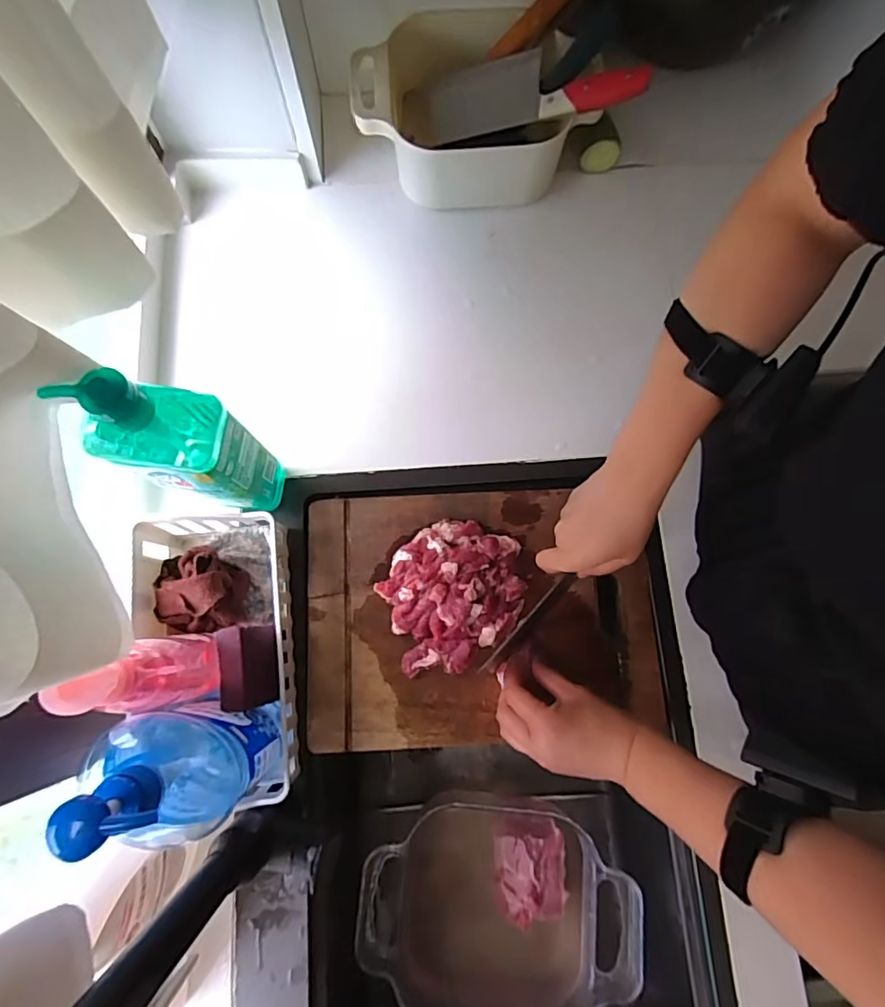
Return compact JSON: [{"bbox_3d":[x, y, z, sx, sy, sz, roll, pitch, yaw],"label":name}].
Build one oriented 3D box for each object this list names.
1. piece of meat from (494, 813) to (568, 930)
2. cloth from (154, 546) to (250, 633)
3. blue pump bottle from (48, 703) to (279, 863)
[{"bbox_3d":[0.107,0.441,0.640,0.083,0.038,0.108,0,77,-2],"label":"piece of meat"},{"bbox_3d":[-0.237,0.084,0.504,0.073,0.049,0.075,1,77,-1],"label":"cloth"},{"bbox_3d":[-0.188,0.195,0.390,0.067,0.207,0.095,-25,79,-7],"label":"blue pump bottle"}]

